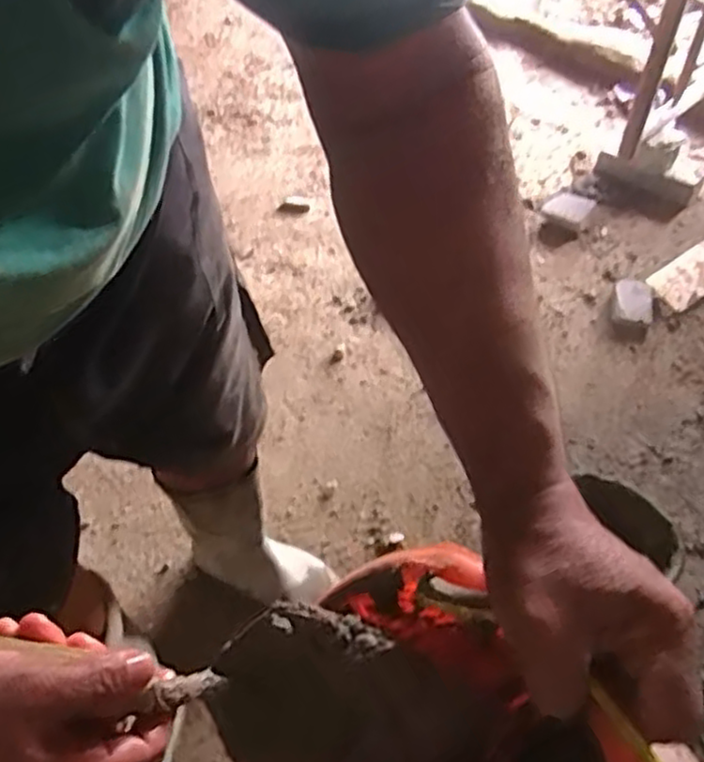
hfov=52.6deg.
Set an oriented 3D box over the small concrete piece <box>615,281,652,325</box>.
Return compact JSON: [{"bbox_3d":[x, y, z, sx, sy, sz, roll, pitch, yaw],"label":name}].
[{"bbox_3d":[0.597,-0.171,1.510,0.078,0.031,0.103,4,51,3],"label":"small concrete piece"}]

